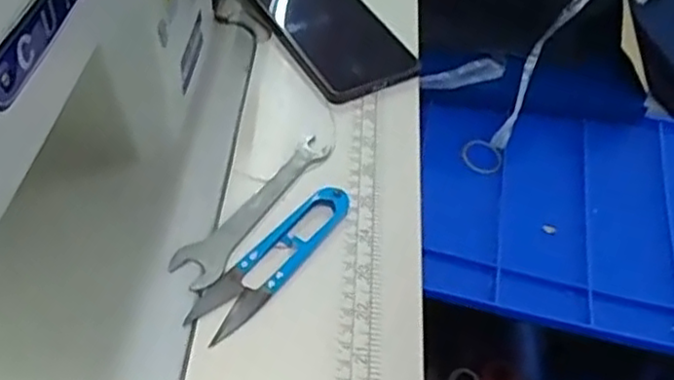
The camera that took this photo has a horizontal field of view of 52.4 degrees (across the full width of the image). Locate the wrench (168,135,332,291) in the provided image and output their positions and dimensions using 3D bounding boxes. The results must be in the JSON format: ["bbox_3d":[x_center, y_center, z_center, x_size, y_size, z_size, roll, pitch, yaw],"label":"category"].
[{"bbox_3d":[-0.046,0.009,0.409,0.027,0.004,0.129,31,54,19],"label":"wrench"}]

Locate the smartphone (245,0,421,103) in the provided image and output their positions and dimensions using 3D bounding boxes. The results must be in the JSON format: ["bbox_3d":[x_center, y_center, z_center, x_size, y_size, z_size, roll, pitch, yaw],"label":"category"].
[{"bbox_3d":[-0.011,-0.131,0.524,0.081,0.015,0.164,-22,55,-22],"label":"smartphone"}]

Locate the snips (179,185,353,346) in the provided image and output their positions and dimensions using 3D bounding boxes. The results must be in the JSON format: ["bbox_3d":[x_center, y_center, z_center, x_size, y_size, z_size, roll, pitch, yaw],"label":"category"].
[{"bbox_3d":[-0.035,0.036,0.385,0.028,0.008,0.116,33,55,21],"label":"snips"}]

